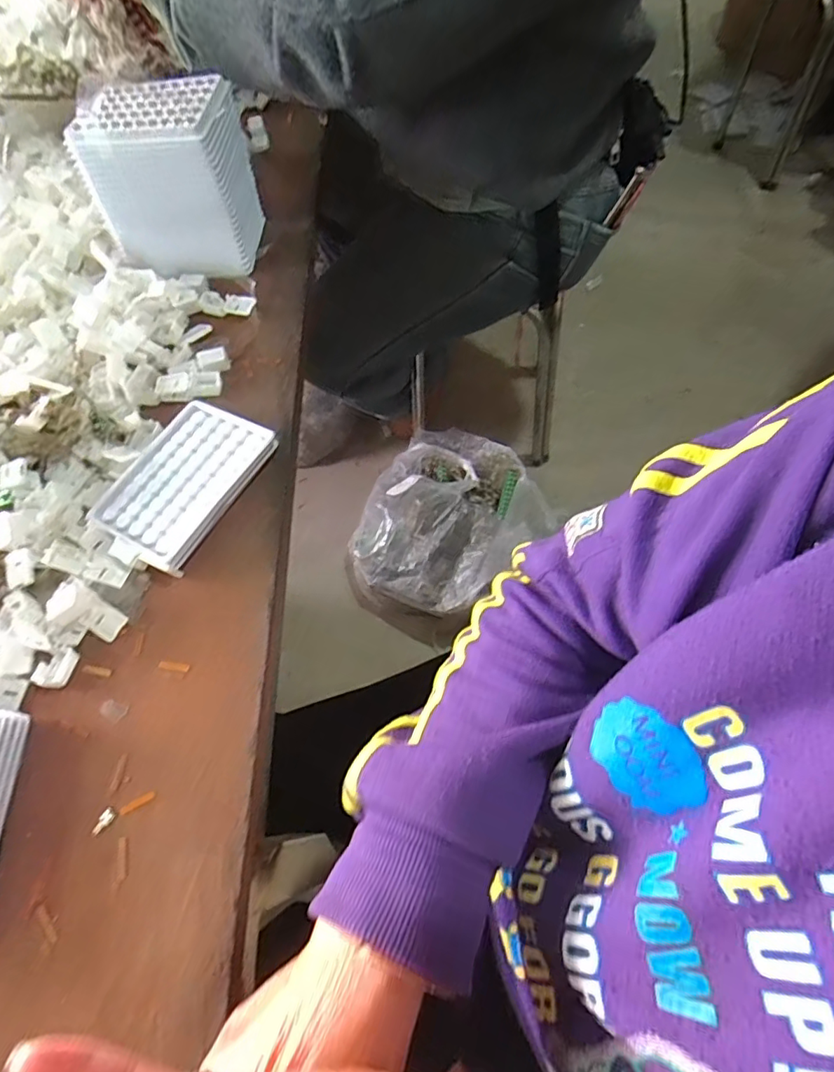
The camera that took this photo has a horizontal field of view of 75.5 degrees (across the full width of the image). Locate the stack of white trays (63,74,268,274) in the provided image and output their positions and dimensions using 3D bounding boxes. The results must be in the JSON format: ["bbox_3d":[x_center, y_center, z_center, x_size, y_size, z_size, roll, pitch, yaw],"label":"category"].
[{"bbox_3d":[-0.233,-0.341,0.514,0.137,0.110,0.104,-3,63,5],"label":"stack of white trays"}]

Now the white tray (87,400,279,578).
[{"bbox_3d":[-0.187,-0.046,0.428,0.099,0.016,0.134,24,69,17],"label":"white tray"}]

